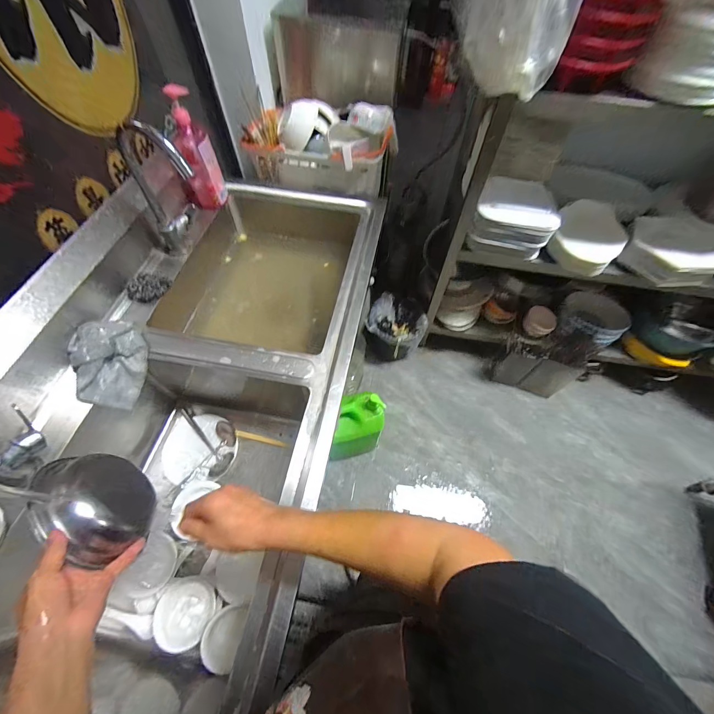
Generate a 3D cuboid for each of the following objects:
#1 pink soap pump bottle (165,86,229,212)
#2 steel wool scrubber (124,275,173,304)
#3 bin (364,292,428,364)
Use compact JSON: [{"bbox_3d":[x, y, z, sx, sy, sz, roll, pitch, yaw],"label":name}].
[{"bbox_3d":[-0.421,-0.528,0.828,0.092,0.255,0.075,-15,61,-11],"label":"pink soap pump bottle"},{"bbox_3d":[-0.483,-0.161,0.738,0.091,0.030,0.060,-31,65,-19],"label":"steel wool scrubber"},{"bbox_3d":[0.176,-0.096,1.401,0.224,0.323,0.231,13,60,6],"label":"bin"}]

